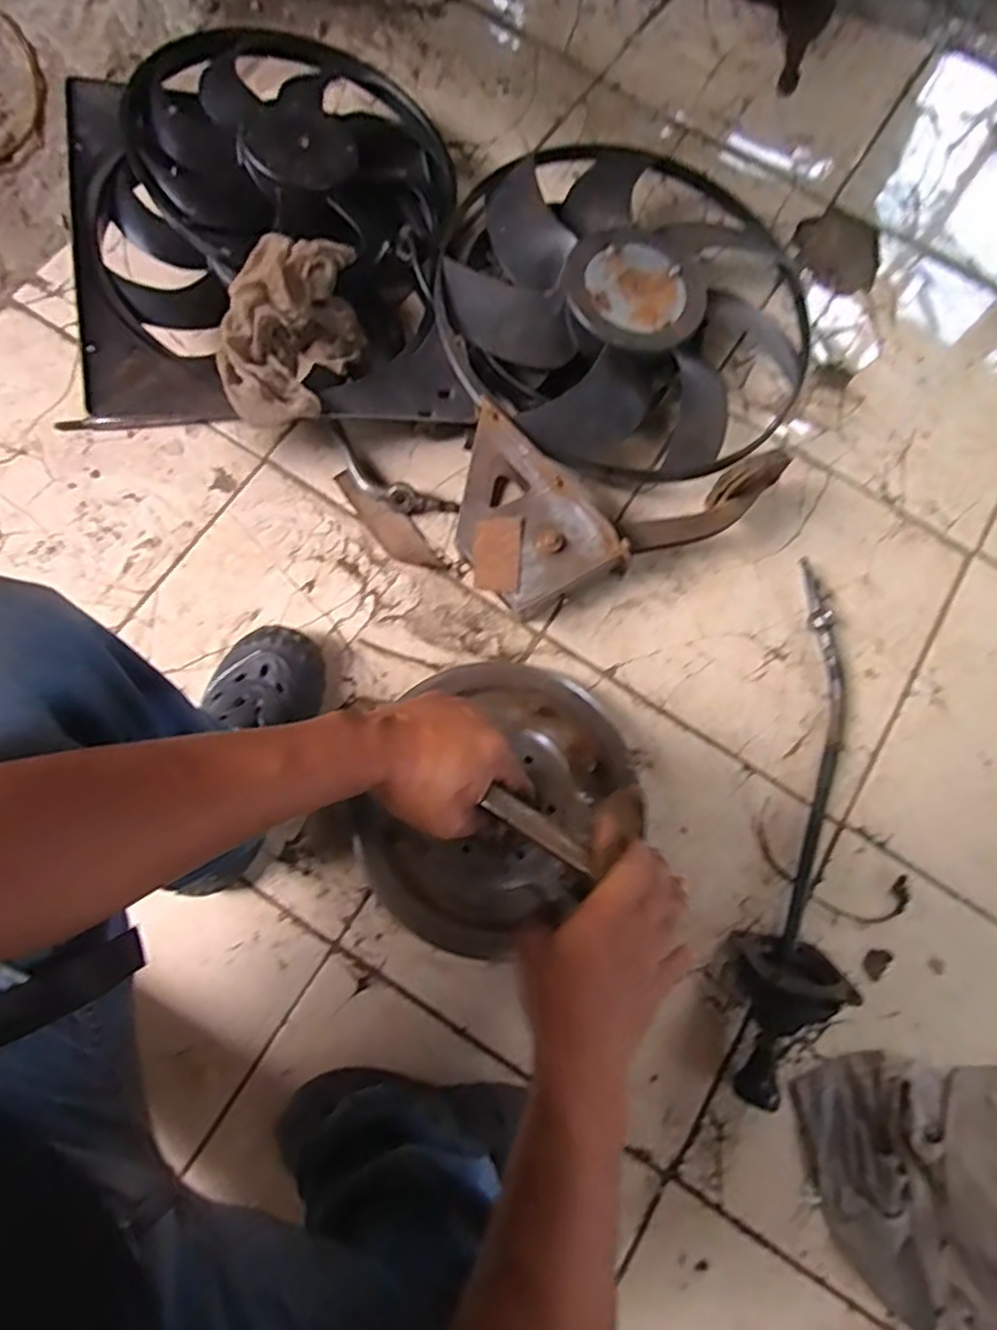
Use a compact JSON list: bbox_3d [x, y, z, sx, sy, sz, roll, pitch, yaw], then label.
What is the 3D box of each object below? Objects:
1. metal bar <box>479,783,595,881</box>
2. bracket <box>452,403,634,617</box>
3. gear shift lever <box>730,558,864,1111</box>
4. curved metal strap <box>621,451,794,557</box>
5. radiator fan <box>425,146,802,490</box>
[{"bbox_3d":[0.027,0.105,0.423,0.075,0.008,0.017,34,79,4],"label":"metal bar"},{"bbox_3d":[0.019,-0.166,0.796,0.156,0.088,0.232,-38,80,-8],"label":"bracket"},{"bbox_3d":[0.340,0.160,0.731,0.093,0.098,0.591,14,77,3],"label":"gear shift lever"},{"bbox_3d":[0.234,-0.178,0.763,0.205,0.074,0.050,-24,79,-9],"label":"curved metal strap"},{"bbox_3d":[0.176,-0.451,0.860,0.474,0.112,0.449,0,78,-1],"label":"radiator fan"}]

